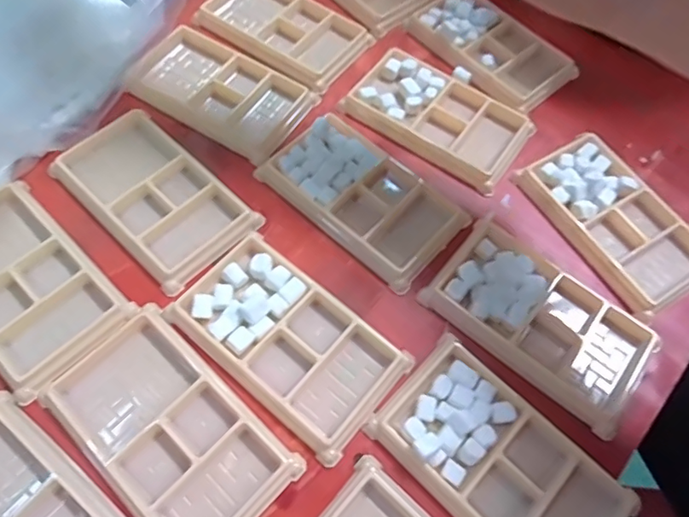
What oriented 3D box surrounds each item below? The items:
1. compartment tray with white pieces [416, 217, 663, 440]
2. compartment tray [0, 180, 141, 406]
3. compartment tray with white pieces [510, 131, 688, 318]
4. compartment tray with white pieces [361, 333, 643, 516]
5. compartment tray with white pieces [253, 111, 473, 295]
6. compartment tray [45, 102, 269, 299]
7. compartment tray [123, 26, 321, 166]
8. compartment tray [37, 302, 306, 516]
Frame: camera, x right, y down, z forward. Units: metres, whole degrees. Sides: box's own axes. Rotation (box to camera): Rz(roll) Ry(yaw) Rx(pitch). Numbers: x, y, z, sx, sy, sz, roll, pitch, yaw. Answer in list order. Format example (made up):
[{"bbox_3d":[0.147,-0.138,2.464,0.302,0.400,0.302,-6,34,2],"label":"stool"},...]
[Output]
[{"bbox_3d":[0.125,0.035,0.330,0.133,0.016,0.078,37,67,14],"label":"compartment tray with white pieces"},{"bbox_3d":[-0.203,0.012,0.325,0.135,0.010,0.077,42,68,16],"label":"compartment tray"},{"bbox_3d":[0.191,-0.028,0.367,0.071,0.016,0.130,-29,69,-16],"label":"compartment tray with white pieces"},{"bbox_3d":[0.087,0.112,0.287,0.134,0.017,0.076,42,68,16],"label":"compartment tray with white pieces"},{"bbox_3d":[0.014,-0.046,0.366,0.132,0.012,0.078,39,68,15],"label":"compartment tray with white pieces"},{"bbox_3d":[-0.129,-0.045,0.357,0.130,0.010,0.078,42,68,16],"label":"compartment tray"},{"bbox_3d":[-0.096,-0.132,0.402,0.131,0.012,0.077,31,66,12],"label":"compartment tray"},{"bbox_3d":[-0.098,0.095,0.291,0.136,0.014,0.078,41,68,16],"label":"compartment tray"}]

